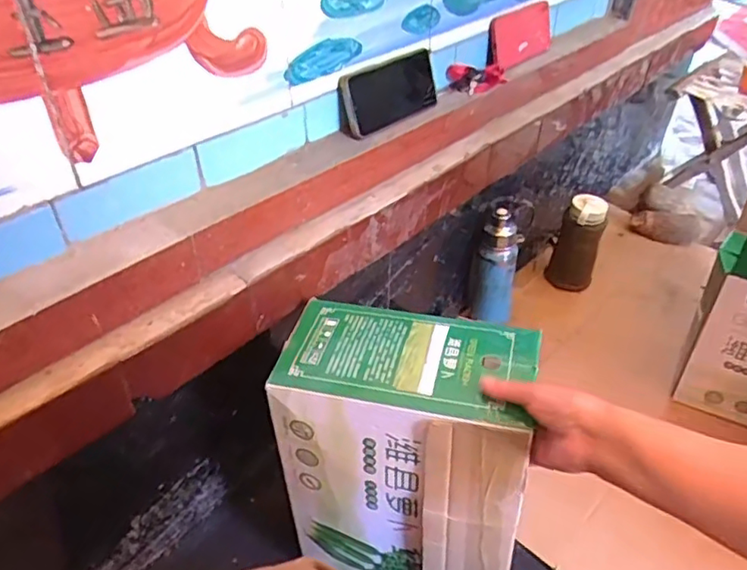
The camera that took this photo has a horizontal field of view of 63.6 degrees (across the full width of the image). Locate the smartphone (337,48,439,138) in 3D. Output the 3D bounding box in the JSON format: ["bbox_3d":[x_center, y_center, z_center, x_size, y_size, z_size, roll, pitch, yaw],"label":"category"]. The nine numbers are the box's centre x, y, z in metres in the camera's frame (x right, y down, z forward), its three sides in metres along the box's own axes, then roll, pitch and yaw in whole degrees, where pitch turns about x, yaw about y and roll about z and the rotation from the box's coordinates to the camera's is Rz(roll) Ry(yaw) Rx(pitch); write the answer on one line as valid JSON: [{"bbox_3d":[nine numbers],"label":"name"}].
[{"bbox_3d":[0.027,-0.251,0.776,0.017,0.077,0.176,15,38,42],"label":"smartphone"}]

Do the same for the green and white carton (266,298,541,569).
[{"bbox_3d":[0.035,0.197,0.694,0.259,0.318,0.153,12,40,13],"label":"green and white carton"}]

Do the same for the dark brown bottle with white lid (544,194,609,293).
[{"bbox_3d":[0.424,-0.083,1.252,0.090,0.195,0.080,18,42,20],"label":"dark brown bottle with white lid"}]

